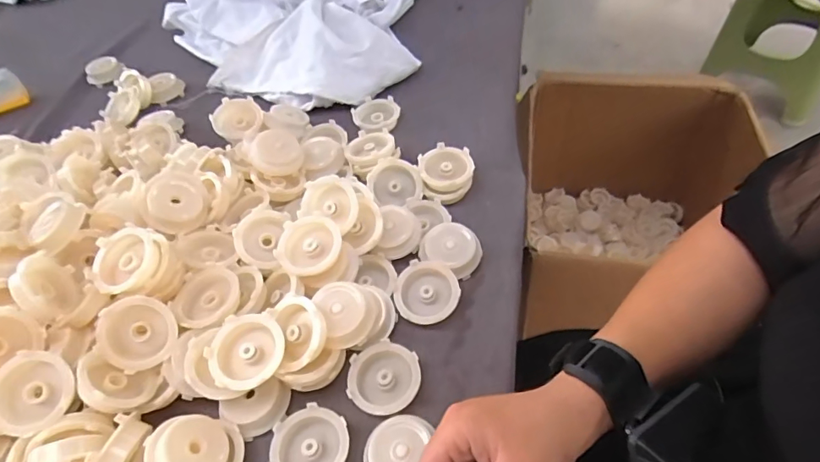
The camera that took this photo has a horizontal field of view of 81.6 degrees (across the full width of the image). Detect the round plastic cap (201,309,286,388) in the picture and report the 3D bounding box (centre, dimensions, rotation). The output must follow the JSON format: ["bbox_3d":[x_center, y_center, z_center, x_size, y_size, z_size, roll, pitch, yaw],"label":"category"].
[{"bbox_3d":[-0.118,0.088,0.346,0.054,0.020,0.052,-2,52,2],"label":"round plastic cap"}]

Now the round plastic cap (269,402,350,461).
[{"bbox_3d":[-0.071,0.151,0.333,0.053,0.015,0.053,-4,51,5],"label":"round plastic cap"}]

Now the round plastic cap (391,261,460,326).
[{"bbox_3d":[0.014,0.052,0.398,0.054,0.019,0.052,-4,51,5],"label":"round plastic cap"}]

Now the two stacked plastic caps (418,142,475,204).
[{"bbox_3d":[0.036,-0.057,0.481,0.053,0.029,0.059,-6,50,3],"label":"two stacked plastic caps"}]

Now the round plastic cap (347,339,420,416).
[{"bbox_3d":[-0.020,0.111,0.360,0.052,0.015,0.054,-4,51,5],"label":"round plastic cap"}]

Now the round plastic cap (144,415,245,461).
[{"bbox_3d":[-0.144,0.149,0.322,0.060,0.015,0.054,31,35,-21],"label":"round plastic cap"}]

